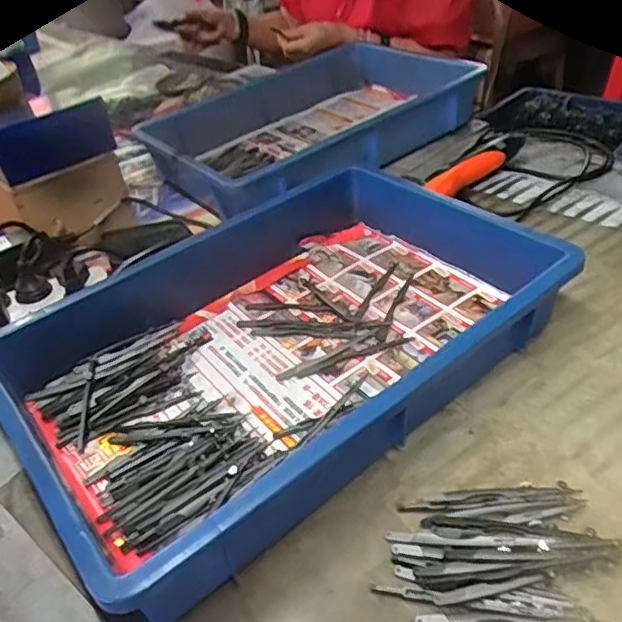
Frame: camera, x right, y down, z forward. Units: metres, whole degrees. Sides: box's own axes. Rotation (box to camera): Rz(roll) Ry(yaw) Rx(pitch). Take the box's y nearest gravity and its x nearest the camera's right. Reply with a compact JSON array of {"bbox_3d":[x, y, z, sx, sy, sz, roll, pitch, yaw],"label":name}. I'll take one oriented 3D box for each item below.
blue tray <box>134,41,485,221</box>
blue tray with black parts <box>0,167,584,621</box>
[{"bbox_3d":[-0.007,-0.278,0.846,0.446,0.075,0.305,-32,46,-28],"label":"blue tray"},{"bbox_3d":[-0.024,0.016,0.498,0.417,0.075,0.280,-30,45,-27],"label":"blue tray with black parts"}]

